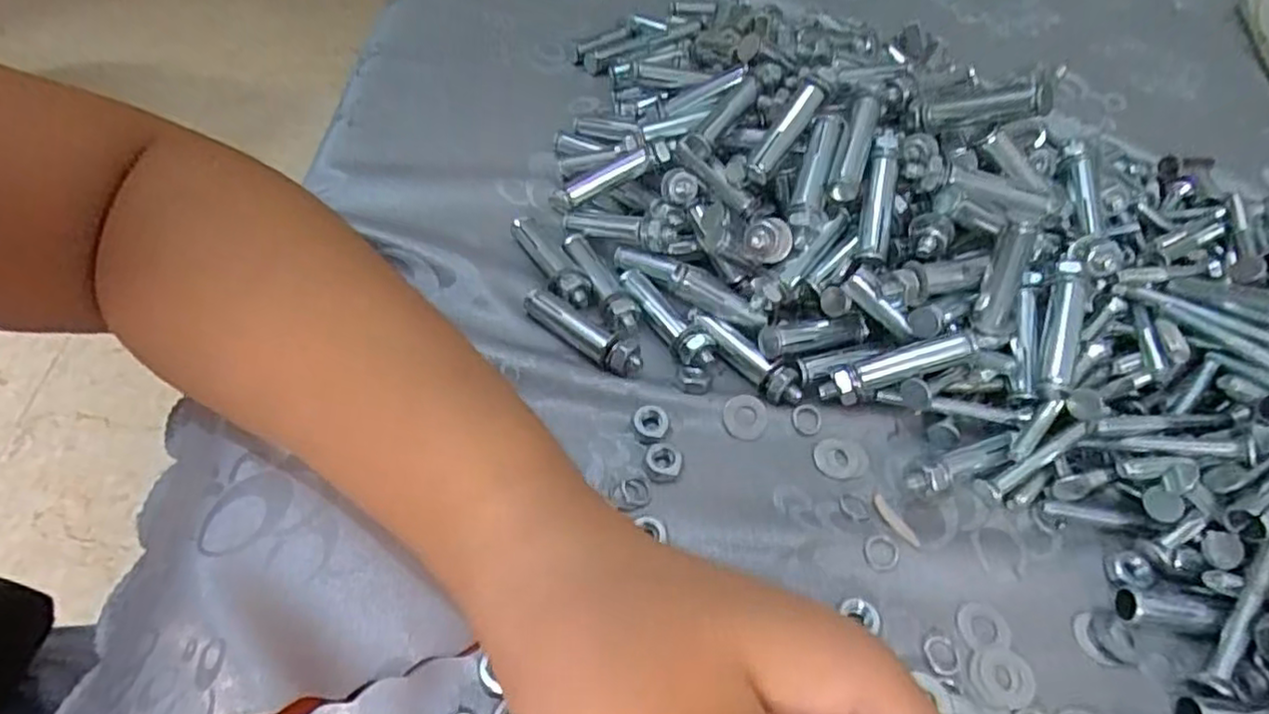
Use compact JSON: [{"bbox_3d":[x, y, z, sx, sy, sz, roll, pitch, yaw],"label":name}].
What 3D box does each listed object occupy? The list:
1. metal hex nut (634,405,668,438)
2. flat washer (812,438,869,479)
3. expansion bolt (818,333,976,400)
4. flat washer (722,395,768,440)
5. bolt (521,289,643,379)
[{"bbox_3d":[0.006,0.023,0.246,0.012,0.004,0.013,14,52,4],"label":"metal hex nut"},{"bbox_3d":[0.075,0.036,0.247,0.019,0.004,0.017,5,52,-4],"label":"flat washer"},{"bbox_3d":[0.095,0.004,0.249,0.055,0.009,0.008,-19,48,13],"label":"expansion bolt"},{"bbox_3d":[0.041,0.022,0.253,0.016,0.004,0.016,1,70,-2],"label":"flat washer"},{"bbox_3d":[-0.021,-0.010,0.266,0.055,0.010,0.011,35,56,19],"label":"bolt"}]

